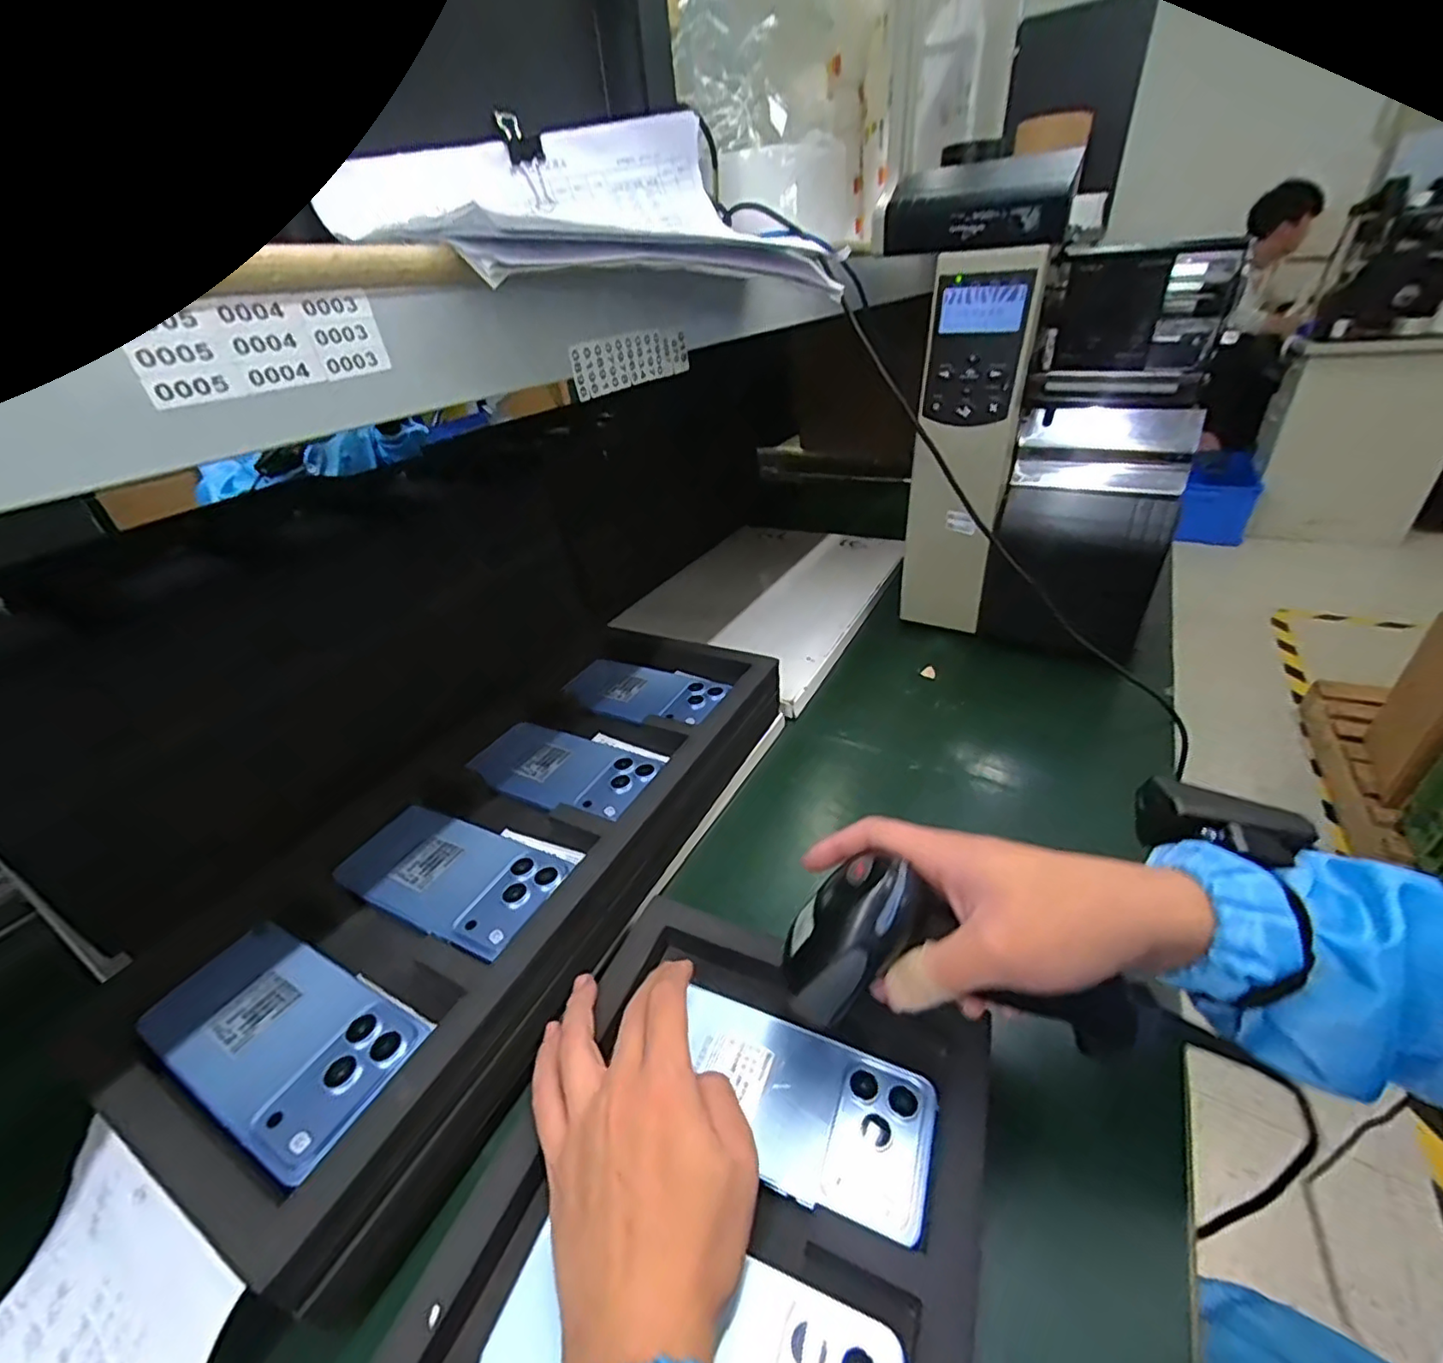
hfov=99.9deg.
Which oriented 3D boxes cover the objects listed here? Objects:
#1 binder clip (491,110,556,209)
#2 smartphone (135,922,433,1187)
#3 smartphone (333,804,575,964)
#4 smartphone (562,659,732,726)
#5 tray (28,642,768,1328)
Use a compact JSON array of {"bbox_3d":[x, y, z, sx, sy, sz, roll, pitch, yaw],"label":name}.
[{"bbox_3d":[-0.130,-0.351,0.405,0.024,0.059,0.009,-30,16,-13],"label":"binder clip"},{"bbox_3d":[-0.231,0.181,0.316,0.150,0.010,0.074,12,37,25],"label":"smartphone"},{"bbox_3d":[-0.178,0.124,0.397,0.147,0.008,0.078,13,38,26],"label":"smartphone"},{"bbox_3d":[-0.070,0.010,0.557,0.140,0.010,0.072,12,37,25],"label":"smartphone"},{"bbox_3d":[-0.142,0.104,0.444,0.227,0.061,0.483,14,38,27],"label":"tray"}]

